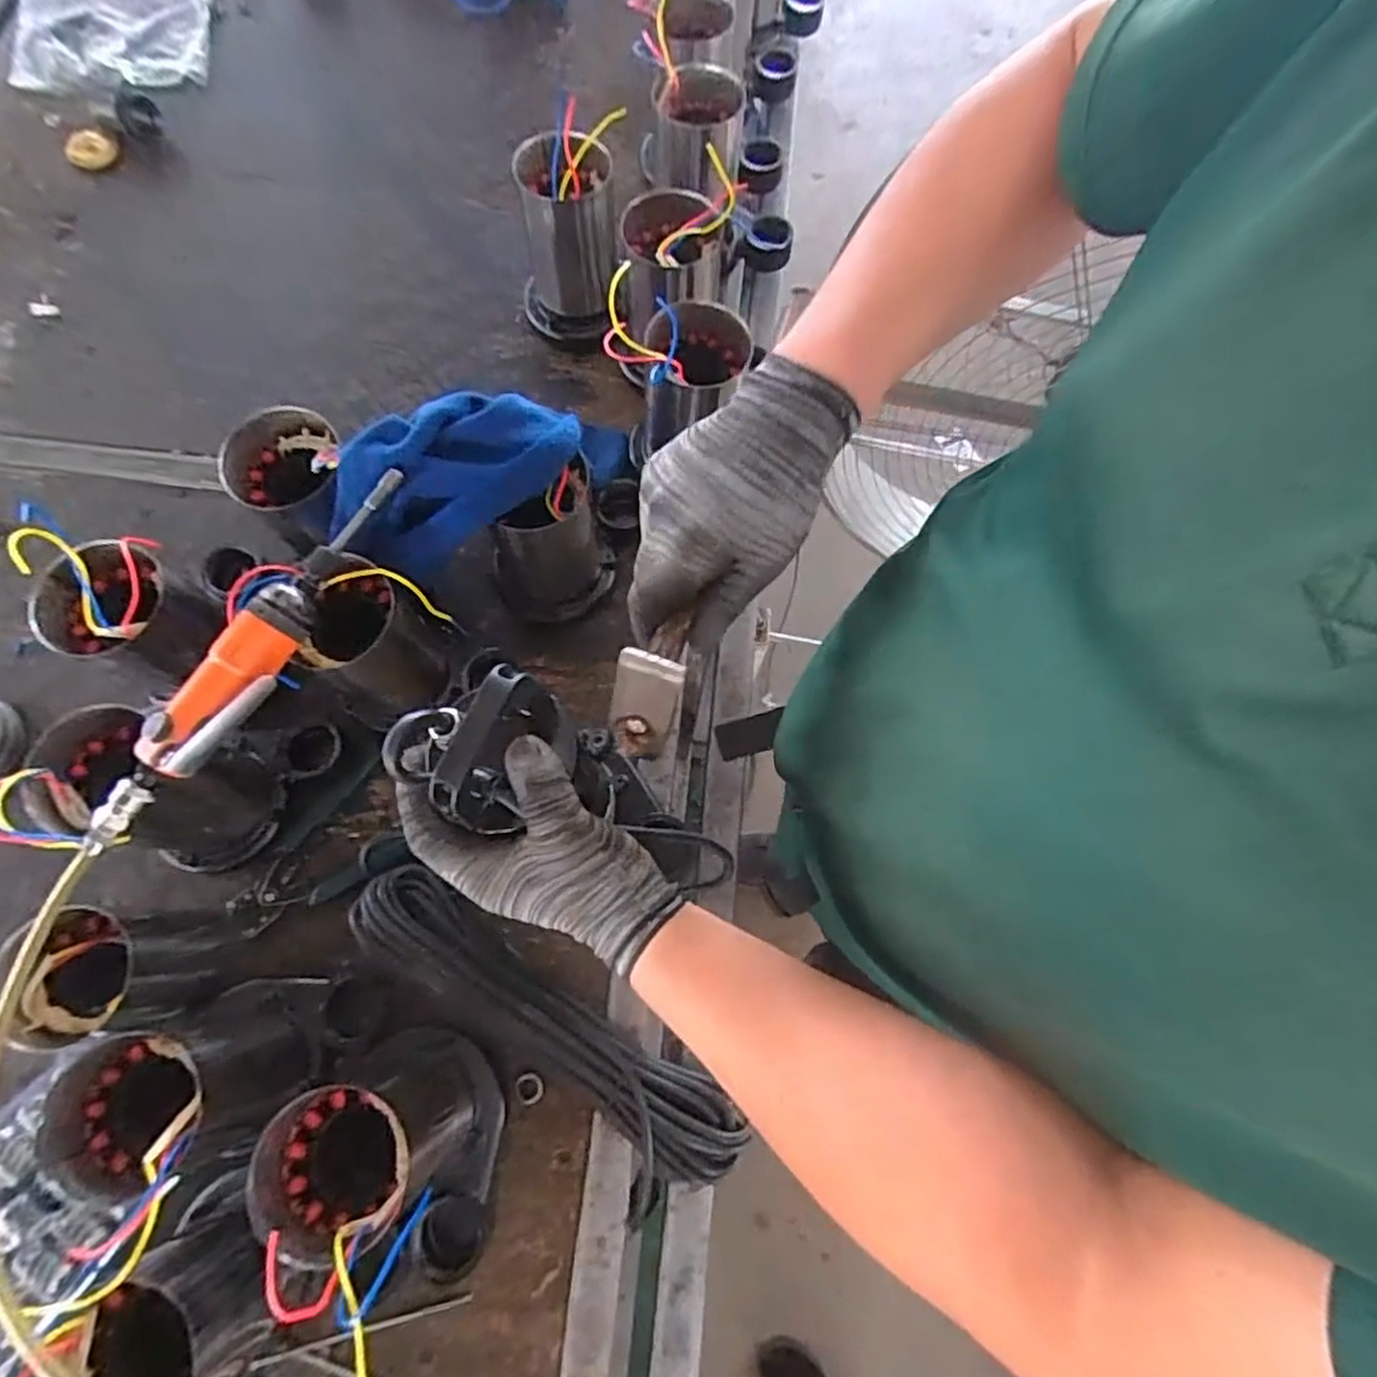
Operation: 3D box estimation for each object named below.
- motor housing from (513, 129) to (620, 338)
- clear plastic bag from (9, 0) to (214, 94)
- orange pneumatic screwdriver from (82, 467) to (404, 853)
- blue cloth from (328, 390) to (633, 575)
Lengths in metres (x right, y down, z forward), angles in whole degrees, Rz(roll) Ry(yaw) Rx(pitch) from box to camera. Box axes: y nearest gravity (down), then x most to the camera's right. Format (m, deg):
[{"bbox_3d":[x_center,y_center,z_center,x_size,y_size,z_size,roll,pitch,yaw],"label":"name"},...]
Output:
[{"bbox_3d":[-0.128,-0.463,0.752,0.106,0.187,0.089,-11,72,-5],"label":"motor housing"},{"bbox_3d":[-0.761,-0.858,0.942,0.240,0.025,0.239,-6,71,-4],"label":"clear plastic bag"},{"bbox_3d":[-0.291,-0.025,0.487,0.046,0.030,0.304,32,73,9],"label":"orange pneumatic screwdriver"},{"bbox_3d":[-0.178,-0.173,0.566,0.214,0.068,0.102,-24,73,-9],"label":"blue cloth"}]

